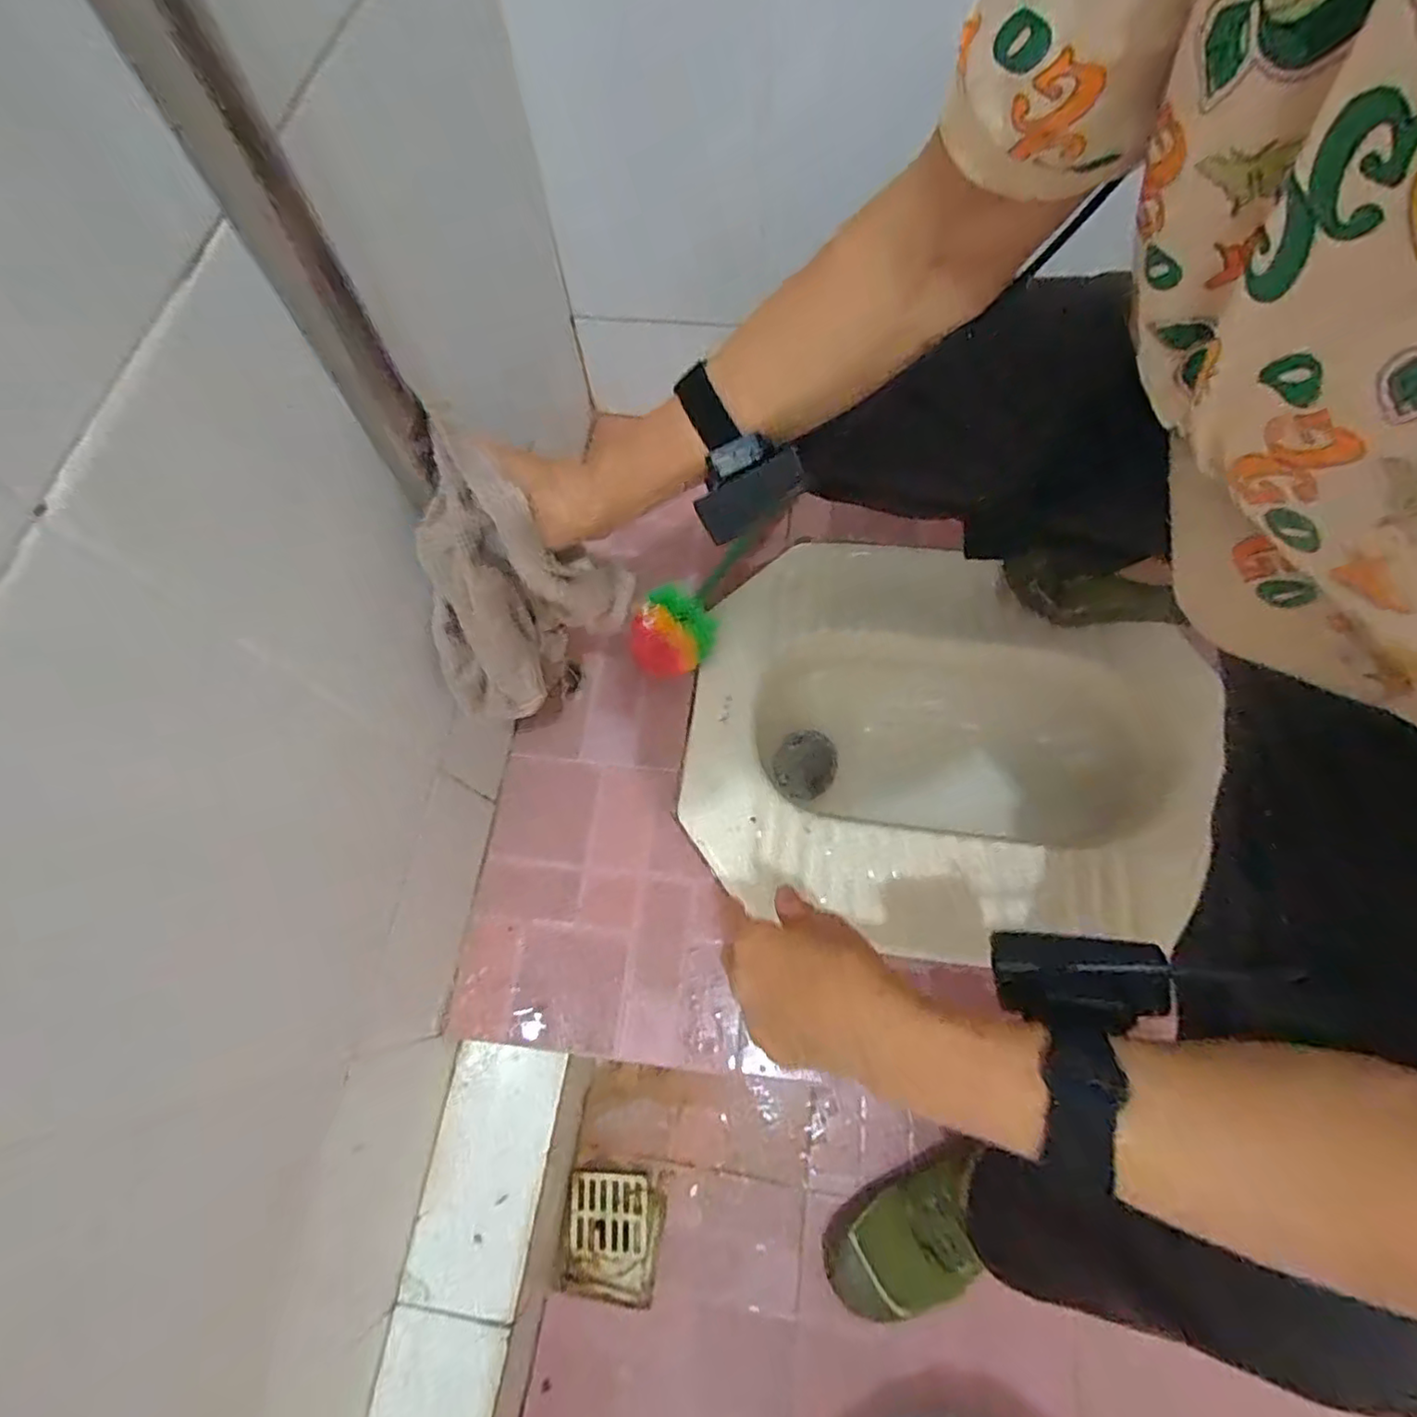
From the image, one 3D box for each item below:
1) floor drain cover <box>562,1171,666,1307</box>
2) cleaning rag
[{"bbox_3d":[-0.099,0.533,0.640,0.096,0.020,0.106,3,67,3],"label":"floor drain cover"},{"bbox_3d":[-0.132,-0.087,0.427,0.141,0.185,0.072,-28,66,-12],"label":"cleaning rag"}]

